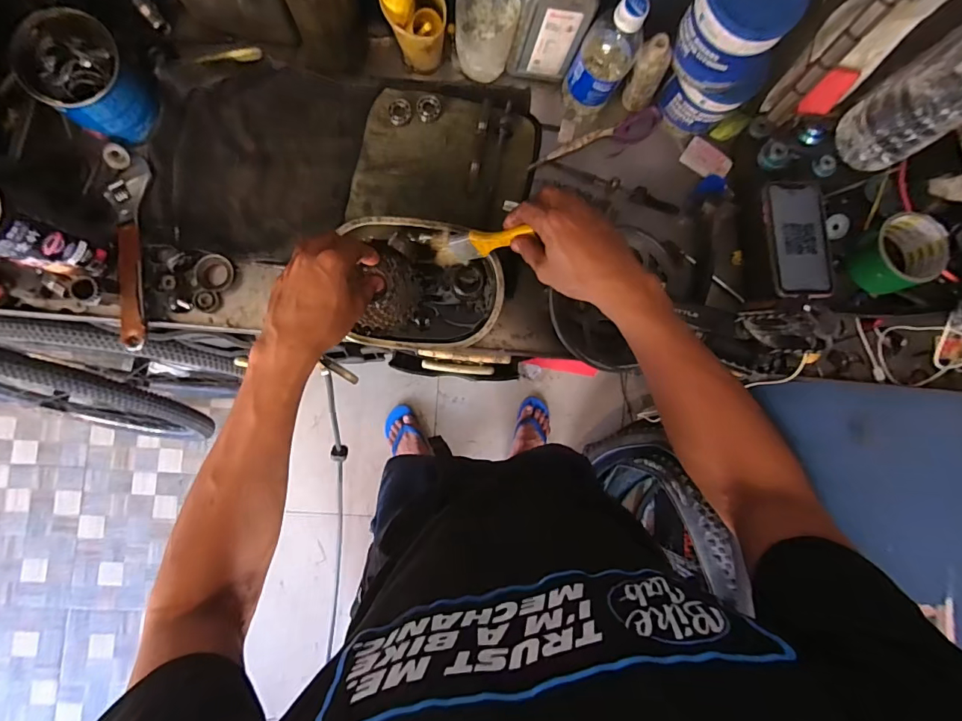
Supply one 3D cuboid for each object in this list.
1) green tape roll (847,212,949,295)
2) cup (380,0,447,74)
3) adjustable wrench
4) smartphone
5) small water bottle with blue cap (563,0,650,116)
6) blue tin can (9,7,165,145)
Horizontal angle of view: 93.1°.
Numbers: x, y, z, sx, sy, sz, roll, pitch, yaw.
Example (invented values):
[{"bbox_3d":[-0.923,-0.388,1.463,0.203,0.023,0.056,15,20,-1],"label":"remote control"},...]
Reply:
[{"bbox_3d":[0.513,-0.131,0.565,0.080,0.055,0.083,0,87,-6],"label":"green tape roll"},{"bbox_3d":[-0.079,-0.394,0.537,0.074,0.110,0.059,-1,87,-6],"label":"cup"},{"bbox_3d":[-0.417,-0.129,0.535,0.043,0.027,0.230,-3,87,-6],"label":"adjustable wrench"},{"bbox_3d":[0.405,-0.155,0.579,0.081,0.009,0.153,-2,82,-6],"label":"smartphone"},{"bbox_3d":[0.147,-0.359,0.540,0.063,0.171,0.061,0,87,-6],"label":"small water bottle with blue cap"},{"bbox_3d":[-0.426,-0.306,0.502,0.087,0.092,0.093,0,87,-6],"label":"blue tin can"}]

